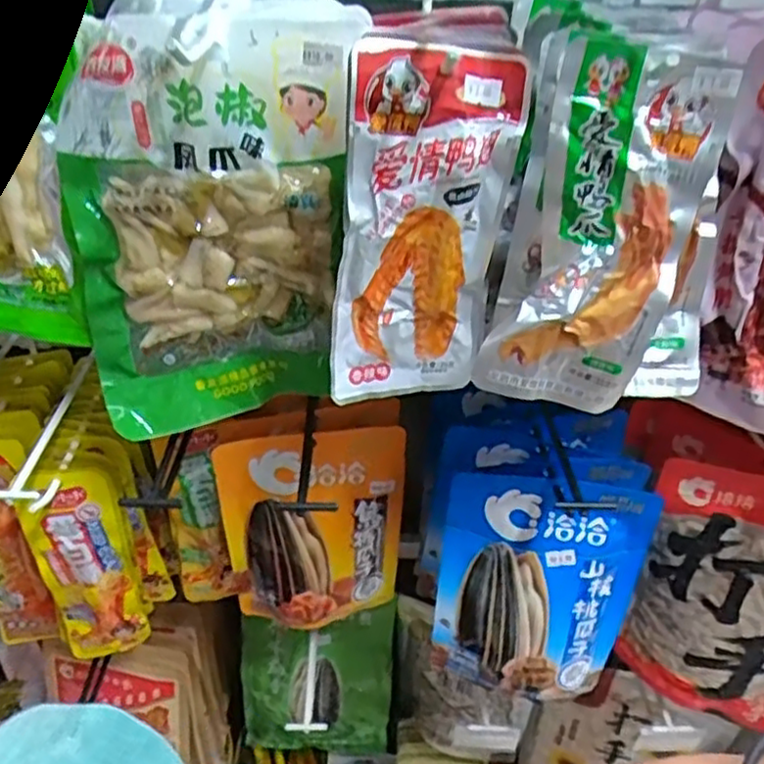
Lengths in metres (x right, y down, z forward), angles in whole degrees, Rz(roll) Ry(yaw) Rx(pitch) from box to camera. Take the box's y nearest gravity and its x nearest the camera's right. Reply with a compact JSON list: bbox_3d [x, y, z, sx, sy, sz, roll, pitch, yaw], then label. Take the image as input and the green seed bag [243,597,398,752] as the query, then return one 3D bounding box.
[{"bbox_3d":[-0.077,0.357,0.849,0.179,0.221,0.023,4,20,-1],"label":"green seed bag"}]

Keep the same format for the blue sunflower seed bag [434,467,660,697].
[{"bbox_3d":[0.120,0.160,0.549,0.148,0.191,0.026,7,22,5],"label":"blue sunflower seed bag"}]

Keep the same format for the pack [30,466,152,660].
[{"bbox_3d":[-0.243,0.162,0.594,0.069,0.207,0.025,-17,42,-23],"label":"pack"}]

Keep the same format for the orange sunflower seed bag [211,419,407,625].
[{"bbox_3d":[-0.057,0.127,0.602,0.149,0.195,0.044,-5,39,-10],"label":"orange sunflower seed bag"}]

